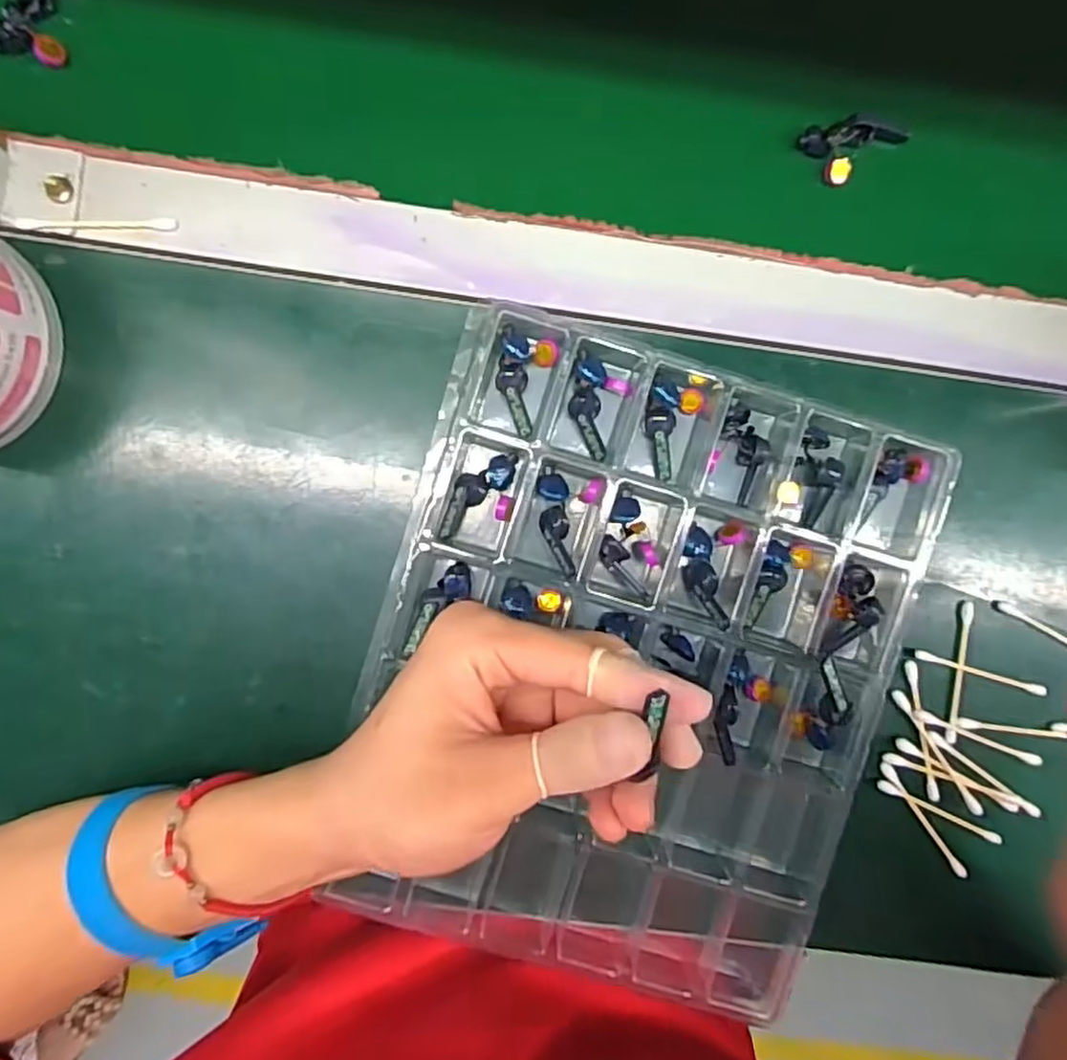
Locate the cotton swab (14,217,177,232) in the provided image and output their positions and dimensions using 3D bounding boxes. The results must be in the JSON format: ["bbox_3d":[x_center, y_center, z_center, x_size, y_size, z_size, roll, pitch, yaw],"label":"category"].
[{"bbox_3d":[-0.203,-0.142,0.320,0.071,0.004,0.006,-1,91,-2],"label":"cotton swab"}]

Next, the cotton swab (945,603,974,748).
[{"bbox_3d":[0.213,0.071,0.343,0.005,0.005,0.069,11,90,-2],"label":"cotton swab"}]

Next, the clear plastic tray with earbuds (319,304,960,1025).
[{"bbox_3d":[0.047,0.062,0.329,0.235,0.024,0.280,17,90,-2],"label":"clear plastic tray with earbuds"}]

